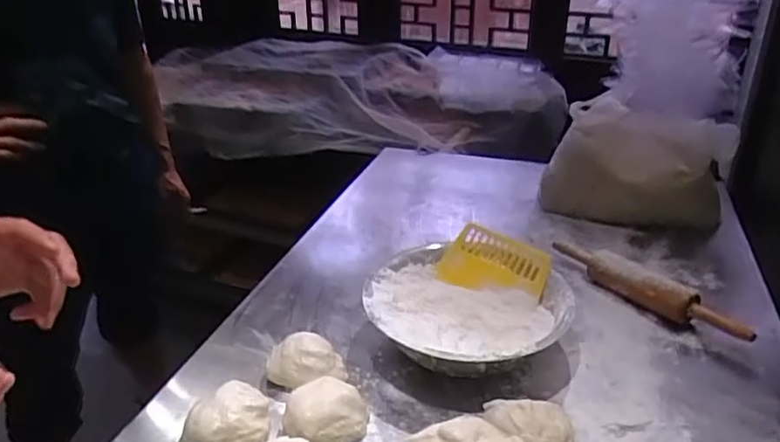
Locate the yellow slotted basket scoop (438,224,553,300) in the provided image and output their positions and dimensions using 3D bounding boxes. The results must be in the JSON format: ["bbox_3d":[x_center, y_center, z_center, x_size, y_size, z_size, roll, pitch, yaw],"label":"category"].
[{"bbox_3d":[0.160,0.062,0.961,0.162,0.078,0.065,9,28,17],"label":"yellow slotted basket scoop"}]

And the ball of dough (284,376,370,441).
[{"bbox_3d":[-0.074,0.232,0.745,0.079,0.050,0.087,19,33,33],"label":"ball of dough"}]

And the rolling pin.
[{"bbox_3d":[0.397,0.106,0.978,0.060,0.049,0.324,-18,32,-32],"label":"rolling pin"}]

